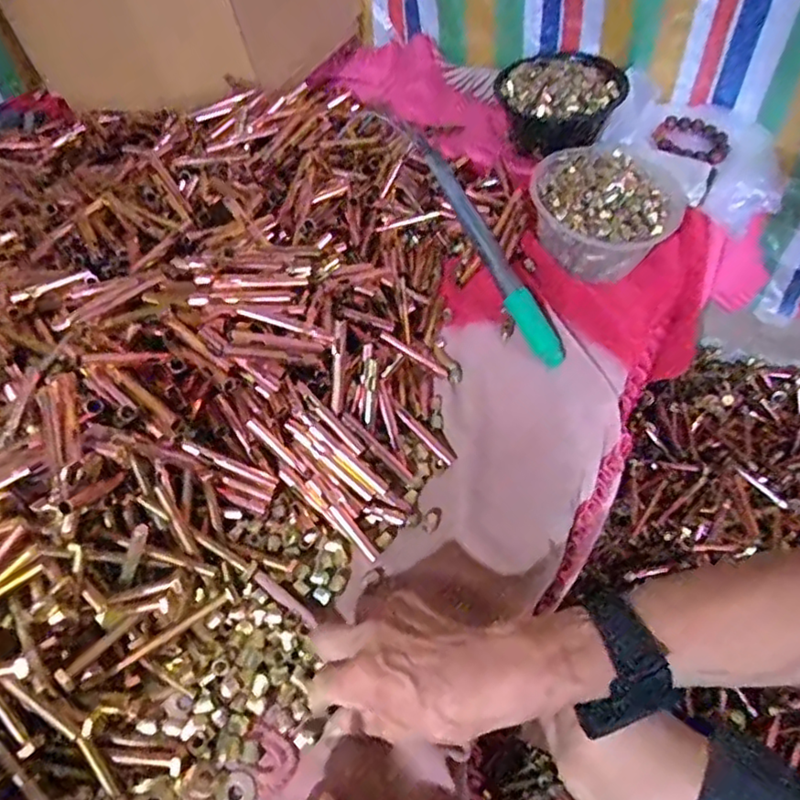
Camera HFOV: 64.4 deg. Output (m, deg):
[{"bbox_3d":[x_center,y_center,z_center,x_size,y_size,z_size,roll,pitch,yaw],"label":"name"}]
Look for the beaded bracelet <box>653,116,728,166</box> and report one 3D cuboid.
[{"bbox_3d":[0.378,-0.338,0.824,0.096,0.023,0.059,35,91,25],"label":"beaded bracelet"}]

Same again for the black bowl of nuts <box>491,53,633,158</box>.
[{"bbox_3d":[0.205,-0.383,0.826,0.163,0.079,0.133,9,53,8],"label":"black bowl of nuts"}]

